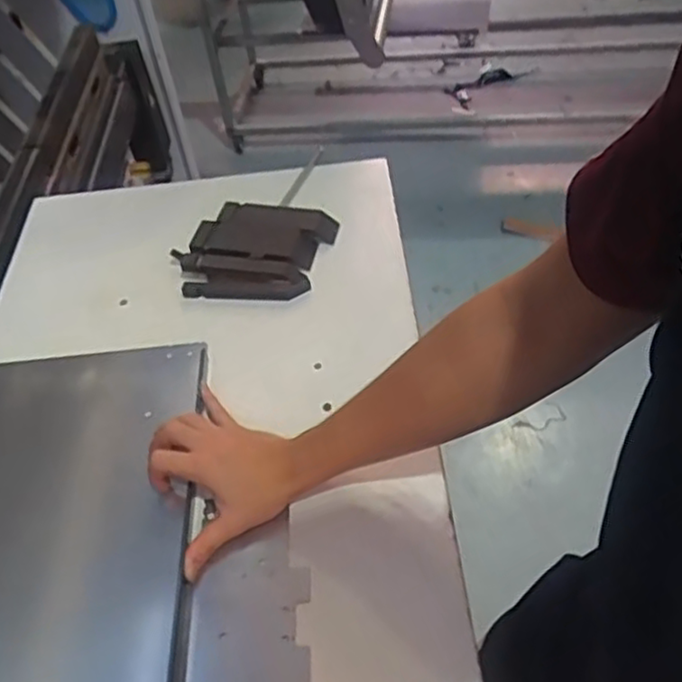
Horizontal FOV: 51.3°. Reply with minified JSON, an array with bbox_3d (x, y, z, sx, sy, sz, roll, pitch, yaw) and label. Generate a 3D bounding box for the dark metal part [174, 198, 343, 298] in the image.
[{"bbox_3d":[-0.102,-0.116,0.877,0.165,0.024,0.170,-3,48,4],"label":"dark metal part"}]

